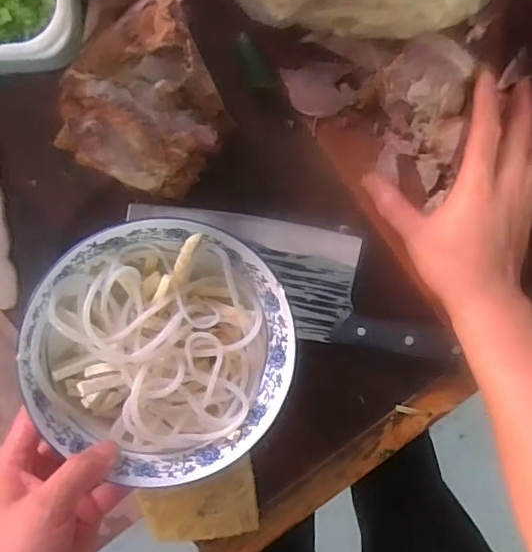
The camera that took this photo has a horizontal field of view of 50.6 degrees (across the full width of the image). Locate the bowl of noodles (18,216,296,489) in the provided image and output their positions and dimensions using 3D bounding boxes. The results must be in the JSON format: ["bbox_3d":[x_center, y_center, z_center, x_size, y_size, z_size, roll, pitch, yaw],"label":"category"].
[{"bbox_3d":[-0.073,0.052,0.411,0.181,0.058,0.176,0,97,-3],"label":"bowl of noodles"}]

